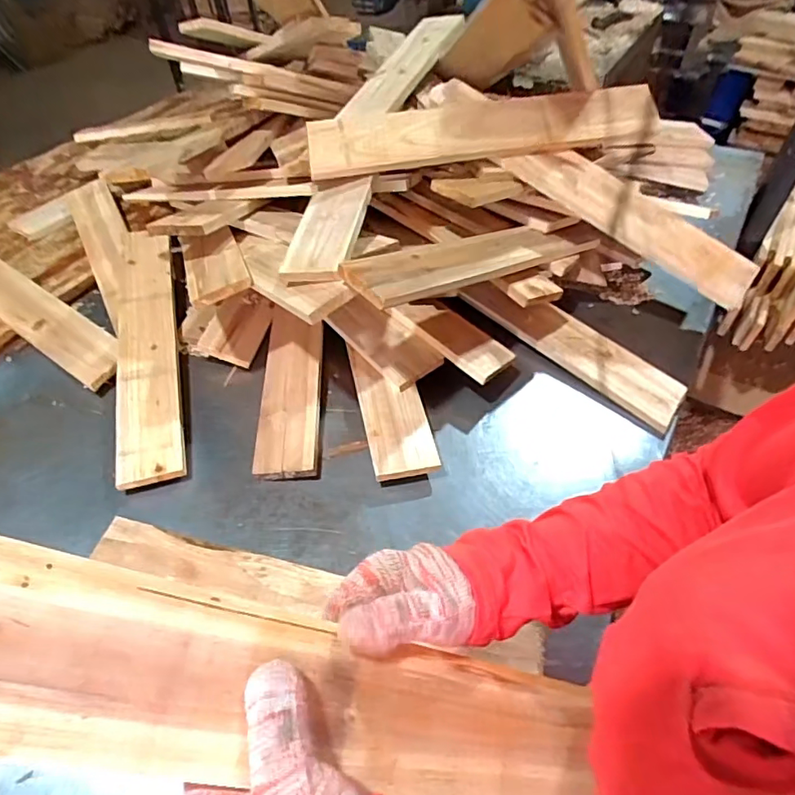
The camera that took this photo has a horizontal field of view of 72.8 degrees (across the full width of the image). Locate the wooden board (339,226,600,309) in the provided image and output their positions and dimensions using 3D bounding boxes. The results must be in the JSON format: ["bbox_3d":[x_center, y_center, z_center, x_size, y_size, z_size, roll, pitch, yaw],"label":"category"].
[{"bbox_3d":[0.115,-0.186,0.709,0.431,0.020,0.078,-23,50,-39],"label":"wooden board"}]

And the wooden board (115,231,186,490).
[{"bbox_3d":[-0.370,-0.093,0.796,0.083,0.019,0.492,-12,54,-11],"label":"wooden board"}]

